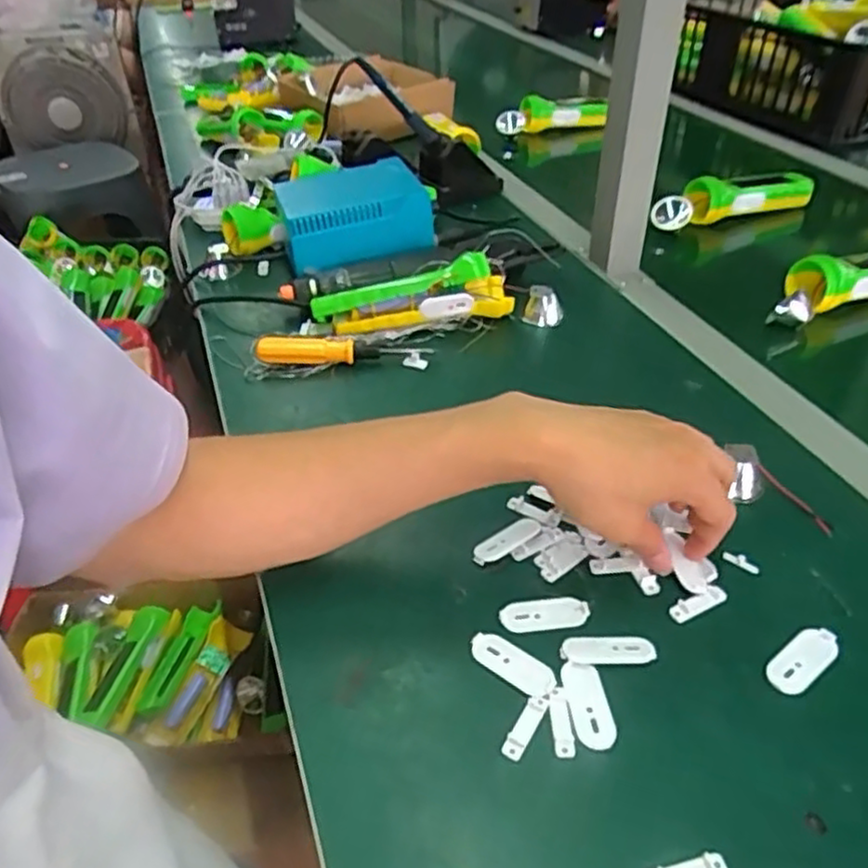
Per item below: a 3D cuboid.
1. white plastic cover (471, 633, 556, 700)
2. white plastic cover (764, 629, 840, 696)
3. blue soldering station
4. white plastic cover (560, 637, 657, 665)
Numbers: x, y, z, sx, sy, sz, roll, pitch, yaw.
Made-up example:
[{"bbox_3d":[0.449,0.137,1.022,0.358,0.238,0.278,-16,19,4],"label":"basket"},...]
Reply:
[{"bbox_3d":[0.042,0.122,0.383,0.050,0.004,0.019,26,46,31],"label":"white plastic cover"},{"bbox_3d":[0.196,0.120,0.379,0.049,0.004,0.020,-27,45,-28],"label":"white plastic cover"},{"bbox_3d":[-0.083,-0.225,0.717,0.139,0.065,0.127,-11,40,-12],"label":"blue soldering station"},{"bbox_3d":[0.094,0.117,0.385,0.050,0.004,0.016,-1,39,1],"label":"white plastic cover"}]

